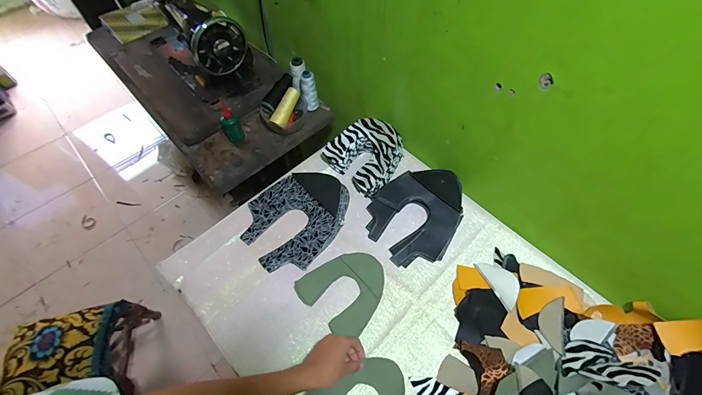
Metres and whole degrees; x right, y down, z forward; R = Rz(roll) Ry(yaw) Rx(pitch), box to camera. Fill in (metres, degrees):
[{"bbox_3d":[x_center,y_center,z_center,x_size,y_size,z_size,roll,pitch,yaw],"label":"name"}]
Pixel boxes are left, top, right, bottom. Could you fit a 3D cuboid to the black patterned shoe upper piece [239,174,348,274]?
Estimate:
[{"bbox_3d":[-0.124,0.038,0.718,0.193,0.063,0.246,31,64,18],"label":"black patterned shoe upper piece"}]

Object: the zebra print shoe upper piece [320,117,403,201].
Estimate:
[{"bbox_3d":[0.042,-0.111,0.789,0.169,0.070,0.160,39,66,21],"label":"zebra print shoe upper piece"}]

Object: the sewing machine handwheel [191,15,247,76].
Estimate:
[{"bbox_3d":[-0.324,-0.373,0.800,0.130,0.137,0.026,-35,65,-19],"label":"sewing machine handwheel"}]

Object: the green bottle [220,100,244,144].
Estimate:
[{"bbox_3d":[-0.311,-0.188,0.836,0.044,0.098,0.040,-31,63,-17],"label":"green bottle"}]

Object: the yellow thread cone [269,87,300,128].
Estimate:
[{"bbox_3d":[-0.169,-0.237,0.859,0.037,0.041,0.112,24,80,17],"label":"yellow thread cone"}]

